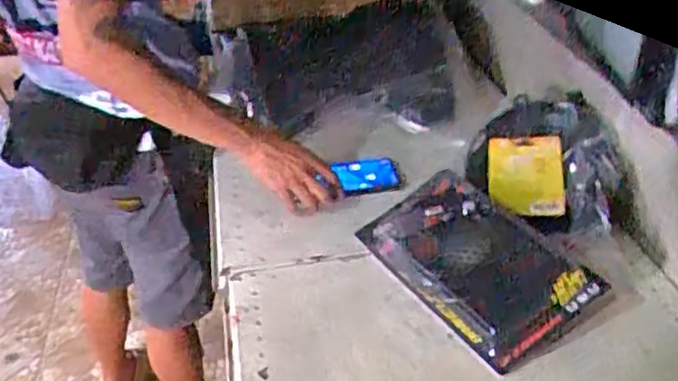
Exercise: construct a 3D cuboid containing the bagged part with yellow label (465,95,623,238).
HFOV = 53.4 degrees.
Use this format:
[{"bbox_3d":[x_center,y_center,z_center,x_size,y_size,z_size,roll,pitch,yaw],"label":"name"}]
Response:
[{"bbox_3d":[0.278,-0.043,0.929,0.186,0.091,0.226,7,35,15],"label":"bagged part with yellow label"}]

